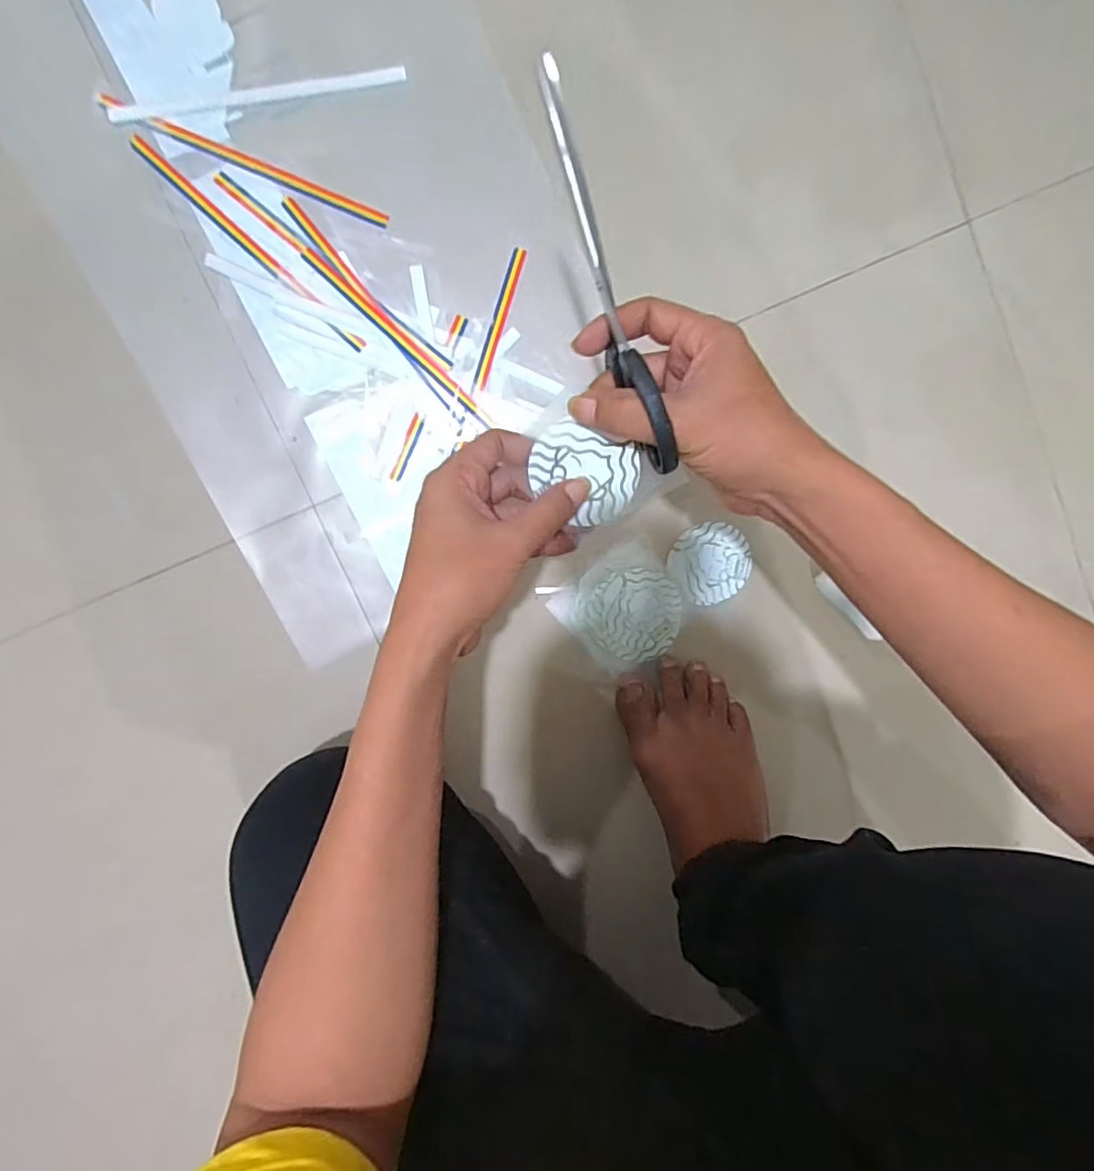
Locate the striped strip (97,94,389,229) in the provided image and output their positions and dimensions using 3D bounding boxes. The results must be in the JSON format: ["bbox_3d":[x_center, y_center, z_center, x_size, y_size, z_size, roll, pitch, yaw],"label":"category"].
[{"bbox_3d":[-0.231,-0.326,0.472,0.223,0.004,0.011,21,94,-6],"label":"striped strip"}]

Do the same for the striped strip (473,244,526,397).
[{"bbox_3d":[-0.039,-0.214,0.499,0.011,0.006,0.116,18,94,-6],"label":"striped strip"}]

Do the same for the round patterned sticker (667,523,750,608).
[{"bbox_3d":[0.142,-0.019,0.531,0.072,0.004,0.068,0,96,-5],"label":"round patterned sticker"}]

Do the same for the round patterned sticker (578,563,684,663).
[{"bbox_3d":[0.071,0.022,0.527,0.092,0.006,0.076,26,93,-7],"label":"round patterned sticker"}]

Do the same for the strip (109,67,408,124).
[{"bbox_3d":[-0.221,-0.375,0.470,0.223,0.004,0.014,-11,94,-2],"label":"strip"}]

